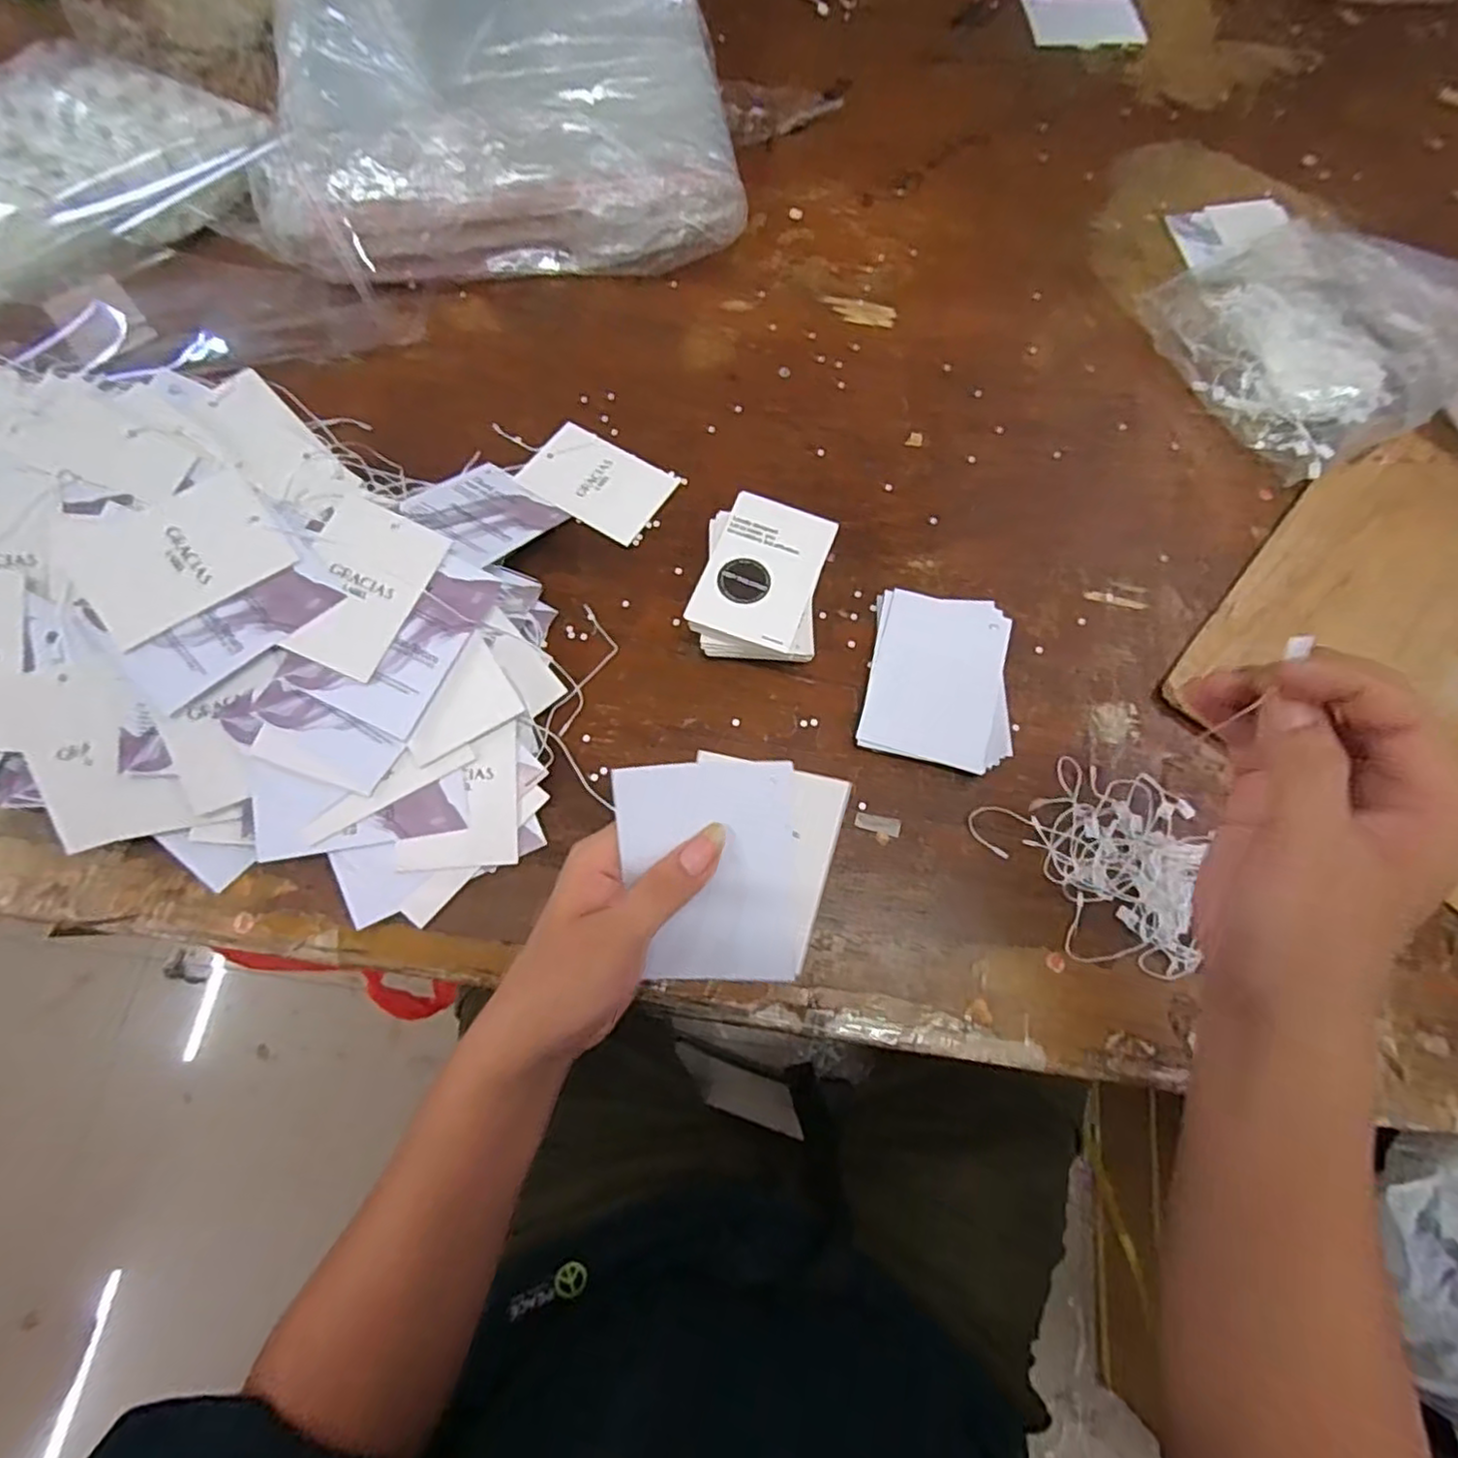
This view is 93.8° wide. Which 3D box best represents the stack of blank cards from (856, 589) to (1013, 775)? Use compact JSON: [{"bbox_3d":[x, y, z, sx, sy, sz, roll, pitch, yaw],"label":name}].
[{"bbox_3d":[0.122,-0.029,0.394,0.082,0.011,0.102,12,72,4],"label":"stack of blank cards"}]

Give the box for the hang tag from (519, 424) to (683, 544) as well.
[{"bbox_3d":[-0.085,-0.161,0.443,0.090,0.004,0.061,31,74,10],"label":"hang tag"}]

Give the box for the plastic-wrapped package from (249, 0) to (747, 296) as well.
[{"bbox_3d":[-0.183,-0.529,0.526,0.328,0.084,0.464,-8,71,-3],"label":"plastic-wrapped package"}]

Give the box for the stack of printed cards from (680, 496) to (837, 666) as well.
[{"bbox_3d":[0.019,-0.085,0.401,0.071,0.033,0.093,11,72,4],"label":"stack of printed cards"}]

